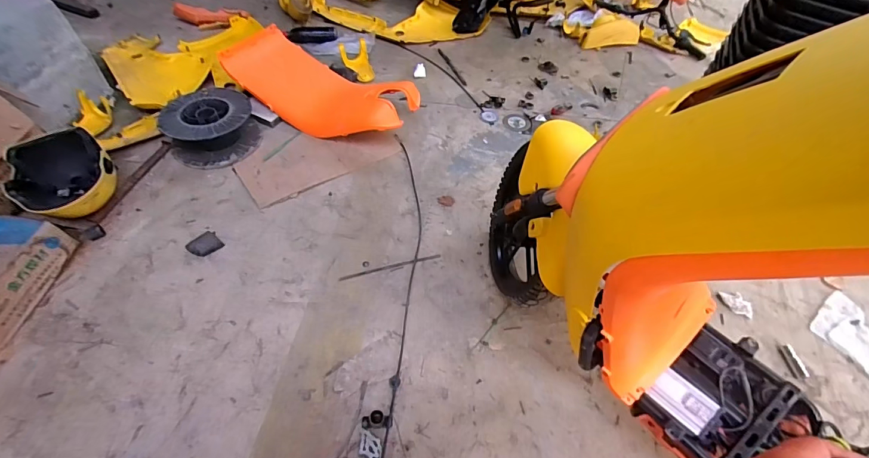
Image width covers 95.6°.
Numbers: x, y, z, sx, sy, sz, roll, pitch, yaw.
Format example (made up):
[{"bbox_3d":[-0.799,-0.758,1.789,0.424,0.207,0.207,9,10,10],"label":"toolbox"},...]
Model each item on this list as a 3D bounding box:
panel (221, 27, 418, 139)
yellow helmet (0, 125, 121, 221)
[{"bbox_3d":[-0.401,-0.490,1.410,0.694,0.159,0.292,28,54,16],"label":"panel"},{"bbox_3d":[-0.991,-0.128,1.065,0.239,0.152,0.224,38,57,23],"label":"yellow helmet"}]

